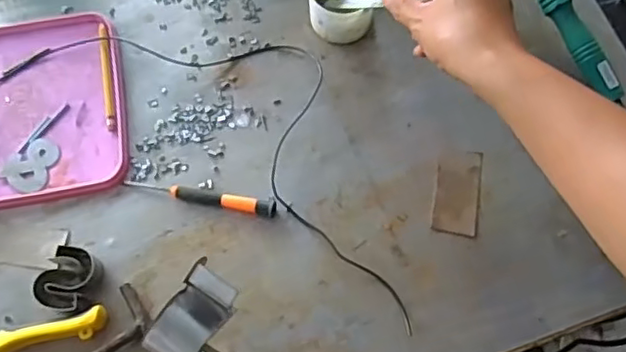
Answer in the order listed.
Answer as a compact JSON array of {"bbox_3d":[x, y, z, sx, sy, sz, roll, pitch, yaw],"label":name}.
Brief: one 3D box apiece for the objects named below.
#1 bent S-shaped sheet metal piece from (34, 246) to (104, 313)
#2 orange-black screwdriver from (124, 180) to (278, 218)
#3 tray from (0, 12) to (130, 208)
[{"bbox_3d":[-0.208,0.088,0.525,0.041,0.027,0.052,19,71,6],"label":"bent S-shaped sheet metal piece"},{"bbox_3d":[-0.102,0.018,0.558,0.138,0.013,0.014,10,70,2],"label":"orange-black screwdriver"},{"bbox_3d":[-0.275,-0.066,0.591,0.186,0.009,0.189,-10,71,-5],"label":"tray"}]

